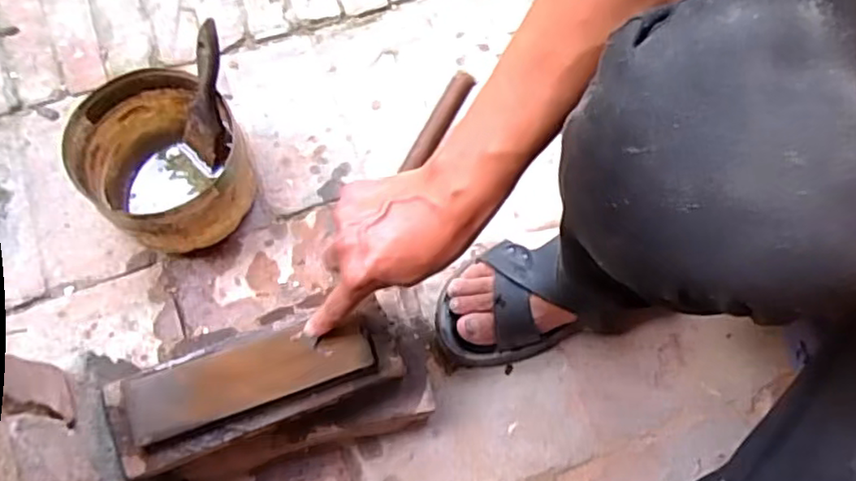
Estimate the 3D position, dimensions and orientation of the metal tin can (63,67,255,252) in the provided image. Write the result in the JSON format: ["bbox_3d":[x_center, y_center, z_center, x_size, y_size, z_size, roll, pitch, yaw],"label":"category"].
[{"bbox_3d":[-0.264,-0.070,0.657,0.139,0.111,0.157,-33,77,-13],"label":"metal tin can"}]

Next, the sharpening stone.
[{"bbox_3d":[-0.146,0.110,0.540,0.191,0.022,0.060,-14,73,-11],"label":"sharpening stone"}]

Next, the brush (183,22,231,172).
[{"bbox_3d":[-0.213,-0.138,0.620,0.048,0.161,0.022,34,50,9],"label":"brush"}]

